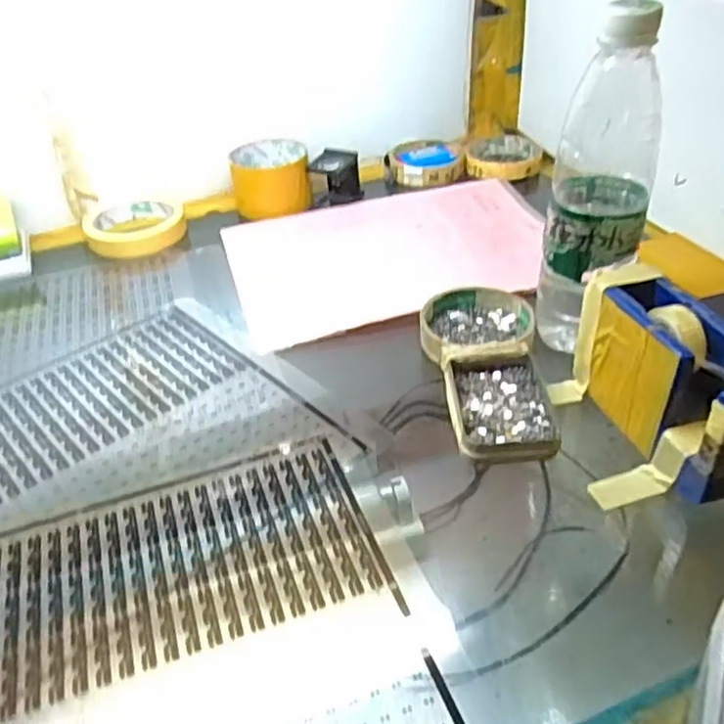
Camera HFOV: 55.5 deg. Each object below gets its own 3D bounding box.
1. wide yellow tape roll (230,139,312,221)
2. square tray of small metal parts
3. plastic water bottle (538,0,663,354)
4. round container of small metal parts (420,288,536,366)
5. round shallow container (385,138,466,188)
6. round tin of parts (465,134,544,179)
[{"bbox_3d":[-0.094,-0.192,0.713,0.078,0.049,0.078,-6,38,-3],"label":"wide yellow tape roll"},{"bbox_3d":[0.090,0.026,0.446,0.064,0.014,0.094,-4,38,0],"label":"square tray of small metal parts"},{"bbox_3d":[0.154,-0.110,0.449,0.062,0.218,0.063,11,41,18],"label":"plastic water bottle"},{"bbox_3d":[0.085,-0.027,0.514,0.081,0.019,0.079,-2,38,2],"label":"round container of small metal parts"},{"bbox_3d":[0.070,-0.225,0.773,0.087,0.020,0.082,1,39,7],"label":"round shallow container"},{"bbox_3d":[0.161,-0.234,0.779,0.082,0.016,0.099,6,39,12],"label":"round tin of parts"}]

